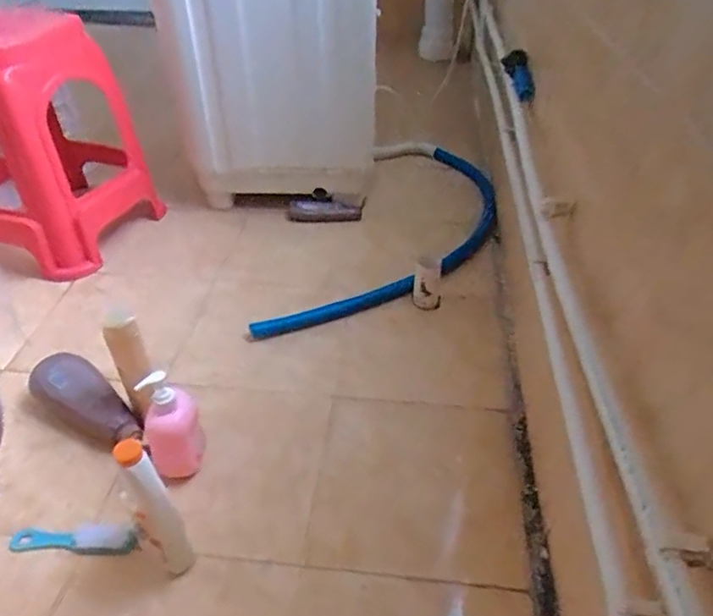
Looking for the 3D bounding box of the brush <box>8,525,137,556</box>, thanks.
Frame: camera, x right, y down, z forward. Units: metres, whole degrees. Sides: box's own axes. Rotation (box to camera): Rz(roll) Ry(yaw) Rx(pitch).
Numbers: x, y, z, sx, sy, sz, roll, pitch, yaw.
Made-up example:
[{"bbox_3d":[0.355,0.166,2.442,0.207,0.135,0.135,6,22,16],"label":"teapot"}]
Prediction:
[{"bbox_3d":[-0.385,0.316,0.789,0.173,0.018,0.037,1,38,1],"label":"brush"}]

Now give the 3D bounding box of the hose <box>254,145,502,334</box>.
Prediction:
[{"bbox_3d":[0.118,-0.197,1.374,0.393,0.064,0.852,11,40,14],"label":"hose"}]

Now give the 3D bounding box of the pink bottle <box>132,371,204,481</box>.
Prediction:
[{"bbox_3d":[-0.256,0.166,0.808,0.070,0.181,0.076,-14,40,-17],"label":"pink bottle"}]

